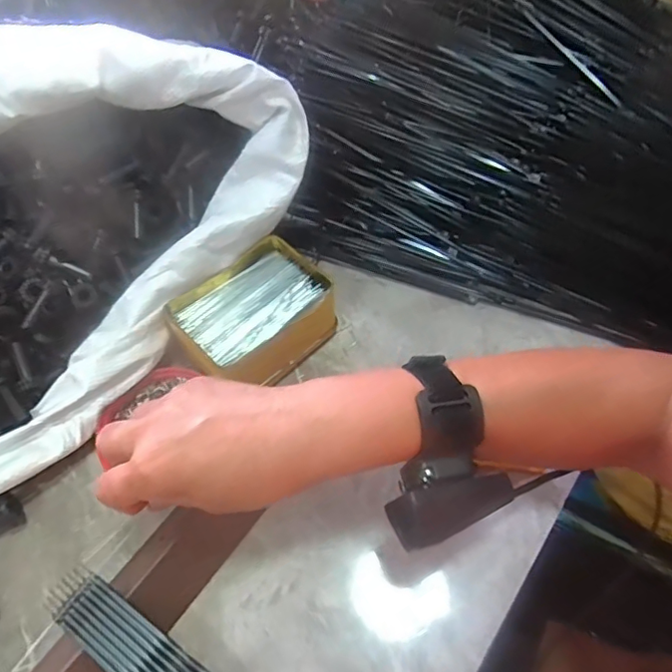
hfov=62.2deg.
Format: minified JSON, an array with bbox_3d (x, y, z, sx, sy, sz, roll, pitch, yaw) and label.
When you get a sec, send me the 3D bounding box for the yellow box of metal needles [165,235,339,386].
[{"bbox_3d":[-0.063,-0.014,0.433,0.114,0.051,0.092,-35,63,-20],"label":"yellow box of metal needles"}]

